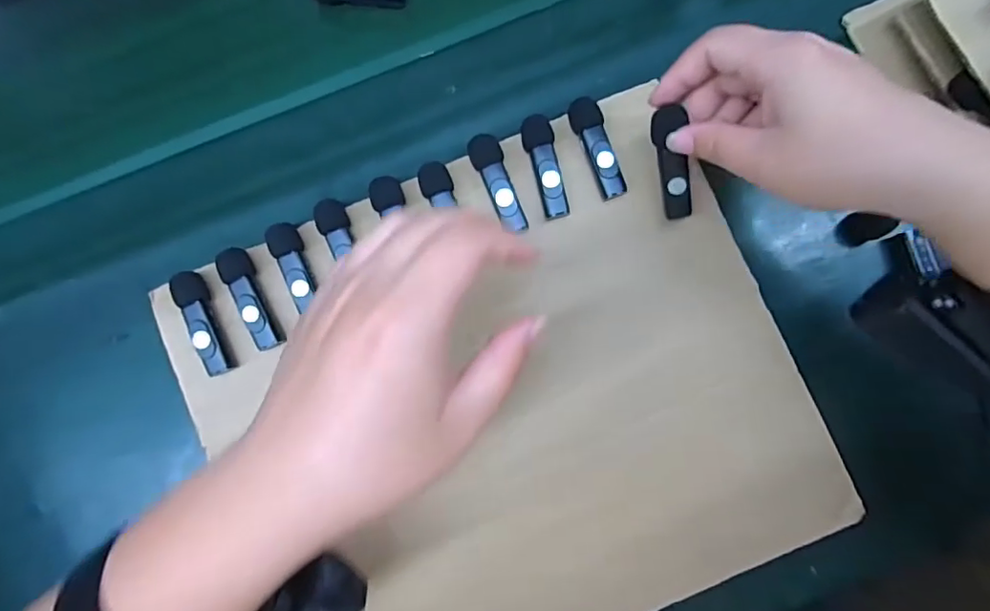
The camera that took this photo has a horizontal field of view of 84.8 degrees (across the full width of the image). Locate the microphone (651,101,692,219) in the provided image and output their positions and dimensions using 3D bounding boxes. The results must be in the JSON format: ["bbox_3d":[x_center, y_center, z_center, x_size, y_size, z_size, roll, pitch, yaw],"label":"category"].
[{"bbox_3d":[0.100,-0.078,0.303,0.017,0.010,0.063,-21,119,-2],"label":"microphone"}]

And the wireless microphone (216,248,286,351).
[{"bbox_3d":[-0.148,-0.005,0.328,0.018,0.012,0.061,-25,83,-3],"label":"wireless microphone"}]

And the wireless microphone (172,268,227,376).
[{"bbox_3d":[-0.178,0.011,0.329,0.016,0.017,0.065,-18,83,-2],"label":"wireless microphone"}]

